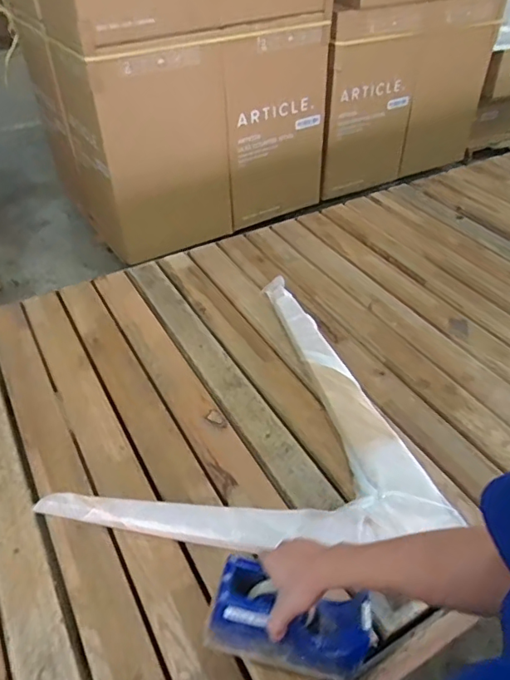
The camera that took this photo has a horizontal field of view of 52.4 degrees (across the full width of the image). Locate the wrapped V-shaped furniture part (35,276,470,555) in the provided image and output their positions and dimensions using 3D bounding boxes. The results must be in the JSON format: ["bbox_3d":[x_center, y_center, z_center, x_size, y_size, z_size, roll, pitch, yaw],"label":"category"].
[{"bbox_3d":[0.041,0.131,1.079,0.688,0.101,0.604,5,42,7],"label":"wrapped V-shaped furniture part"}]

